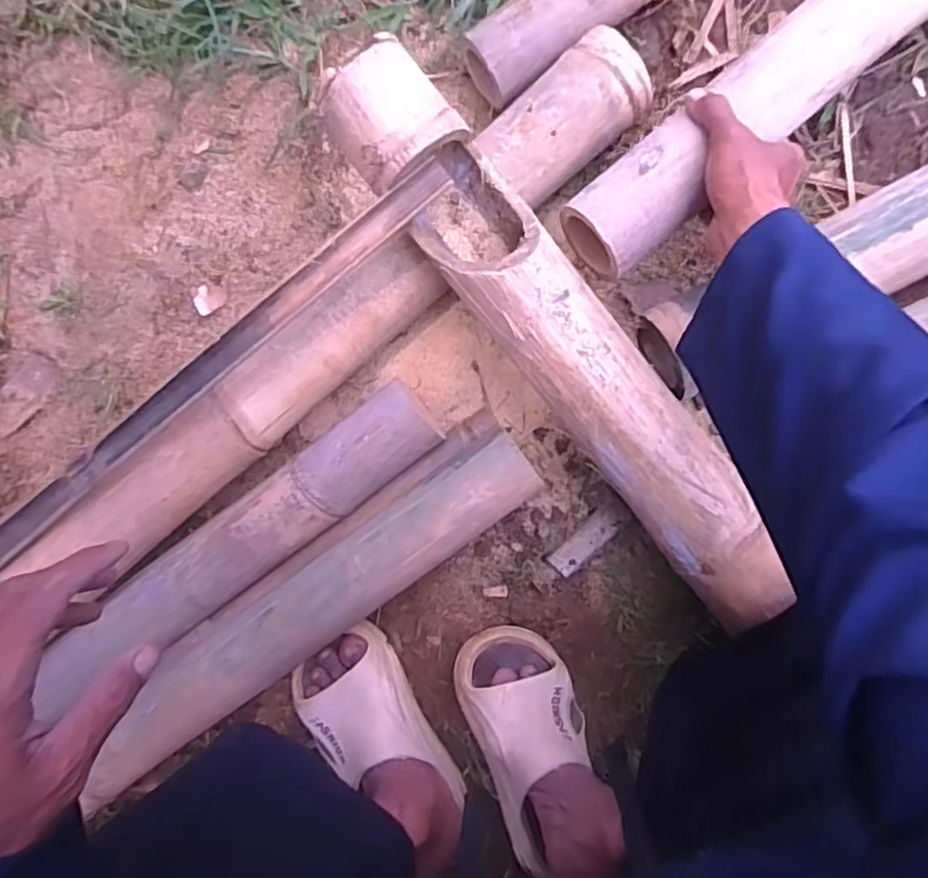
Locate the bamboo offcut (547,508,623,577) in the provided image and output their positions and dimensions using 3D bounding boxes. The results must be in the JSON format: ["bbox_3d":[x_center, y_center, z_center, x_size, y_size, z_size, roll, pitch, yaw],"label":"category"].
[{"bbox_3d":[0.126,0.106,0.668,0.083,0.006,0.033,-44,91,8],"label":"bamboo offcut"}]

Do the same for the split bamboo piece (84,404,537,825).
[{"bbox_3d":[-0.149,0.156,0.634,0.493,0.084,0.095,-38,92,4],"label":"split bamboo piece"}]

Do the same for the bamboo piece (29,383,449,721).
[{"bbox_3d":[-0.212,0.096,0.632,0.417,0.066,0.077,-36,92,2],"label":"bamboo piece"}]

